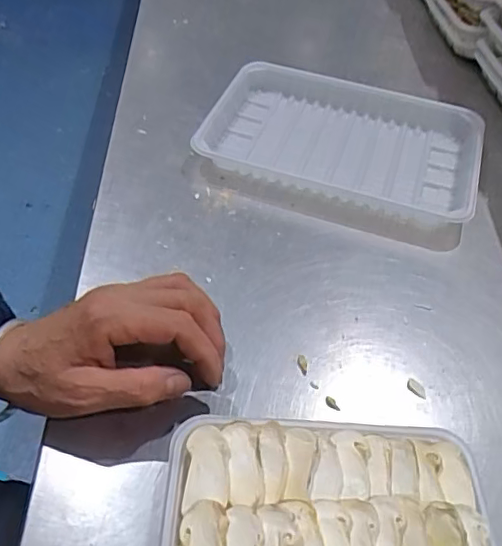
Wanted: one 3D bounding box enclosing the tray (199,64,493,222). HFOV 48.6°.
[{"bbox_3d":[0.080,-0.119,0.498,0.238,0.033,0.146,15,49,10],"label":"tray"}]

